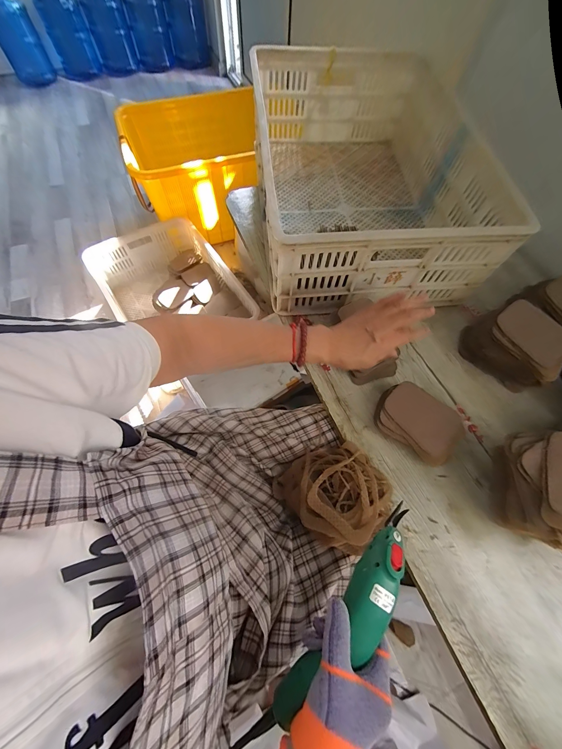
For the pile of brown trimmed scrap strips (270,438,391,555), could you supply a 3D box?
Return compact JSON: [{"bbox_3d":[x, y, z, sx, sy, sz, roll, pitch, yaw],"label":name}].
[{"bbox_3d":[0.083,0.174,0.426,0.134,0.087,0.142,-40,72,-19],"label":"pile of brown trimmed scrap strips"}]

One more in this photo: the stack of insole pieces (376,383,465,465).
[{"bbox_3d":[0.217,0.079,0.454,0.125,0.055,0.086,38,69,14],"label":"stack of insole pieces"}]

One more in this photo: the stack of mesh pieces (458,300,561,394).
[{"bbox_3d":[0.409,-0.051,0.497,0.096,0.105,0.142,-41,74,-19],"label":"stack of mesh pieces"}]

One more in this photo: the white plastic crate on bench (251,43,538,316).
[{"bbox_3d":[0.171,-0.453,0.622,0.439,0.183,0.634,-5,66,-5],"label":"white plastic crate on bench"}]

